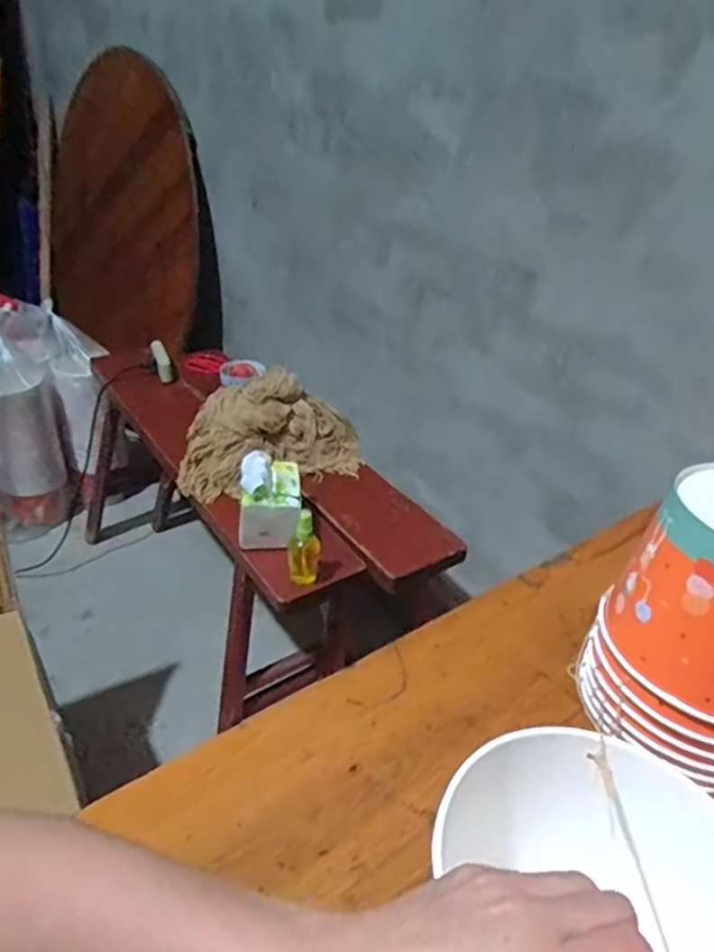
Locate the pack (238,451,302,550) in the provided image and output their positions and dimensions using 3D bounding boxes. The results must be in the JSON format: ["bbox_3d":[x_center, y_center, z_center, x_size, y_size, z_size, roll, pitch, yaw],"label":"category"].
[{"bbox_3d":[-0.142,0.036,1.045,0.097,0.105,0.131,1,33,-7],"label":"pack"}]

